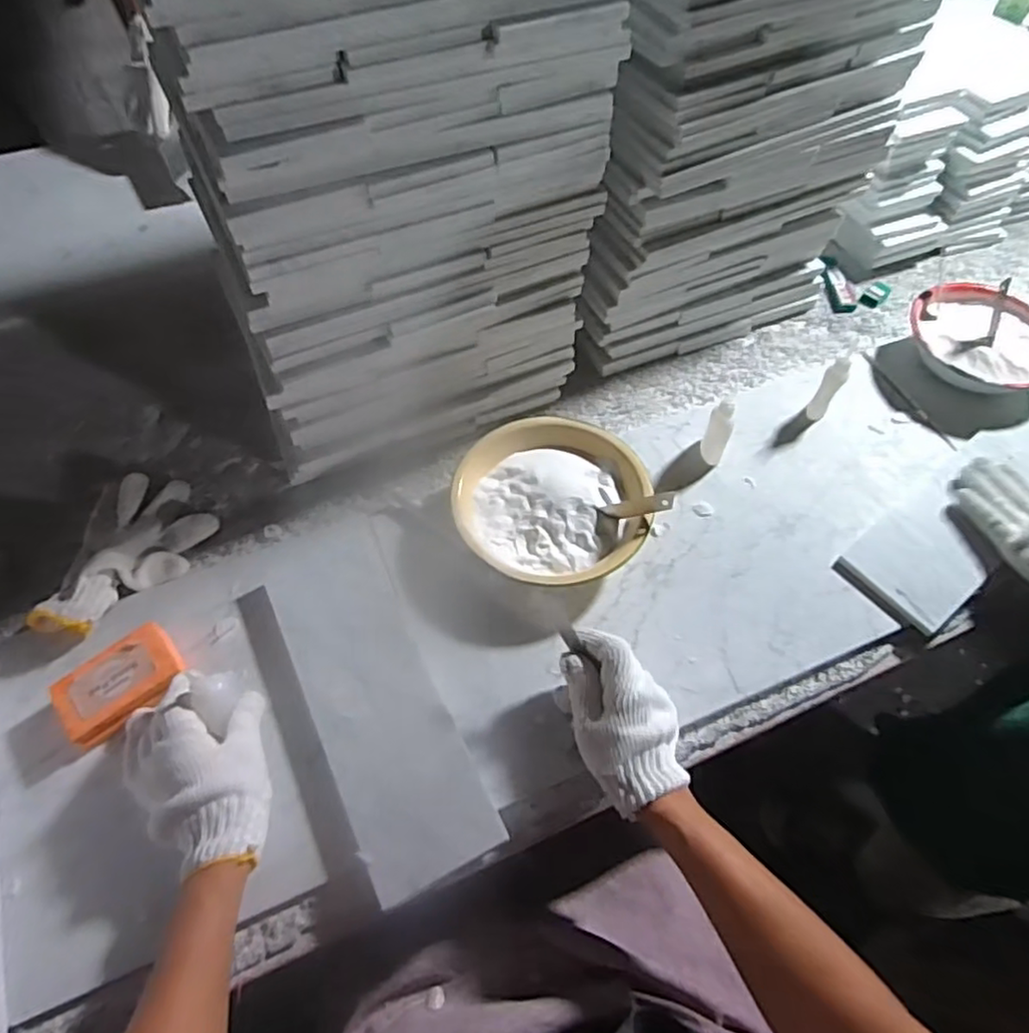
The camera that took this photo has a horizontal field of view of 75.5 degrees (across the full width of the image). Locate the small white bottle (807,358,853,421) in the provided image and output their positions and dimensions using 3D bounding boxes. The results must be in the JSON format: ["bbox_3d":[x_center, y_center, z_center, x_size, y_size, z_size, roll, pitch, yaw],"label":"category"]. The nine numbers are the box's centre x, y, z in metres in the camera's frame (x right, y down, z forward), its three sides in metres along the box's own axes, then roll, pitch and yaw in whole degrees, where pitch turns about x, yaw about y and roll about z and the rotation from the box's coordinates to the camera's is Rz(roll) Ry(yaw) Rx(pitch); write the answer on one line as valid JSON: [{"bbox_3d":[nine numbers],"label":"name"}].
[{"bbox_3d":[0.333,-0.134,0.704,0.019,0.070,0.023,27,63,16],"label":"small white bottle"}]

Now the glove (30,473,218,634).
[{"bbox_3d":[-0.353,0.031,0.620,0.104,0.046,0.176,7,59,5],"label":"glove"}]

